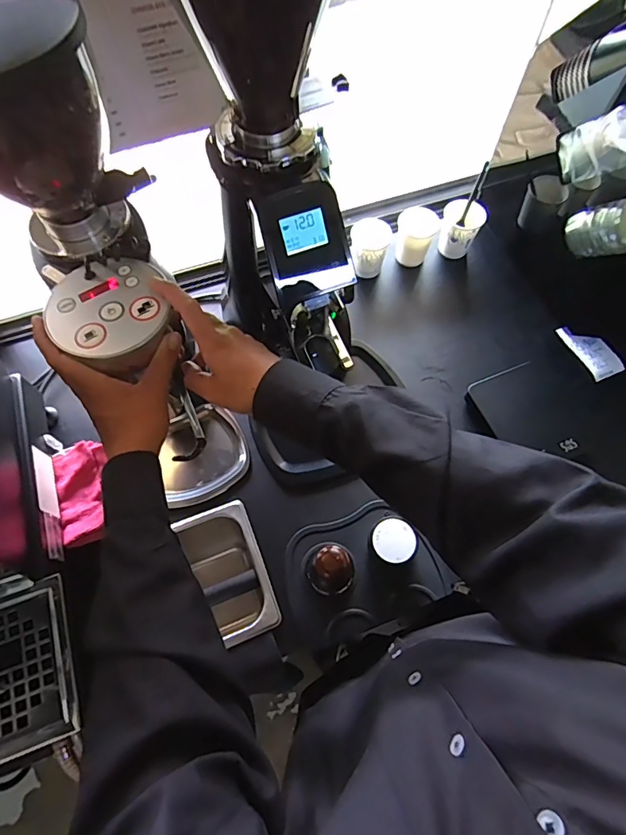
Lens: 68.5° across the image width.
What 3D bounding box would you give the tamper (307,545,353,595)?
[{"bbox_3d":[0.024,0.187,0.573,0.060,0.099,0.056,9,66,3],"label":"tamper"}]

